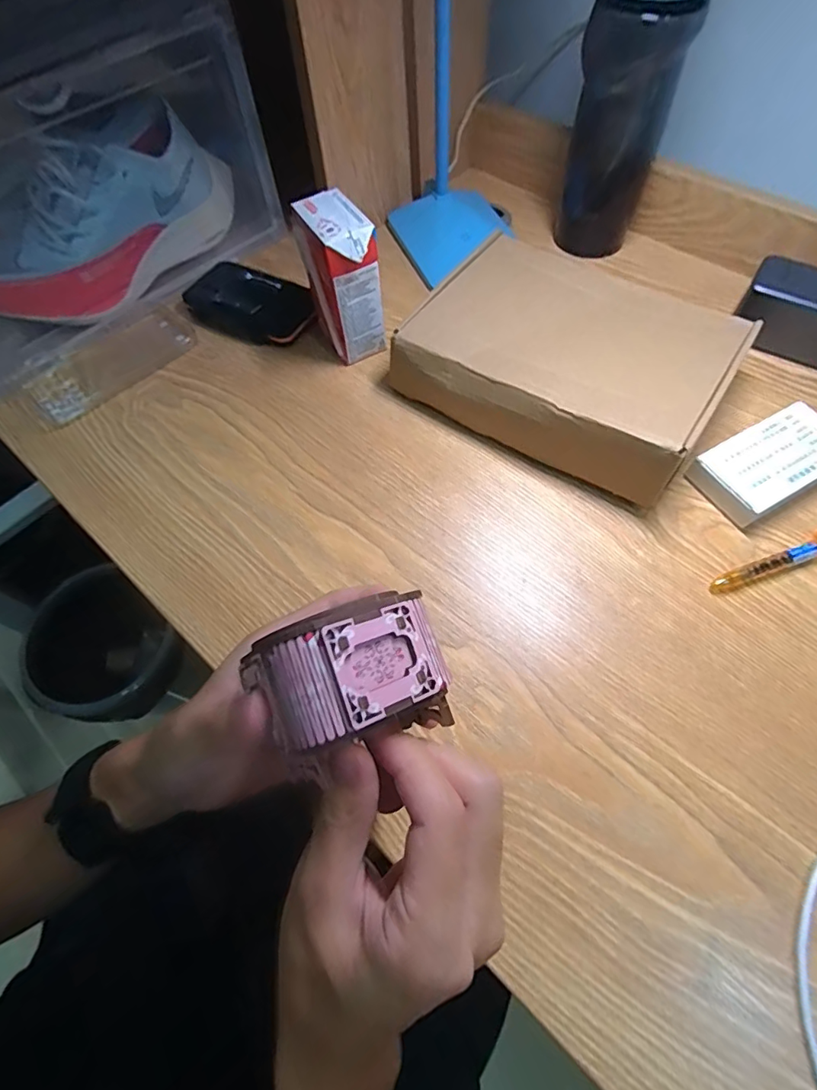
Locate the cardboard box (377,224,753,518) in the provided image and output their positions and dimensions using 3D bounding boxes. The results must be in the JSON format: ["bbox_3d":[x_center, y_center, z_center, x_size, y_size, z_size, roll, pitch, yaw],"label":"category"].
[{"bbox_3d":[0.126,-0.154,0.392,0.228,0.056,0.187,30,67,17],"label":"cardboard box"}]

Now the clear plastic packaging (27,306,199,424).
[{"bbox_3d":[-0.262,-0.164,0.440,0.072,0.005,0.142,40,71,20],"label":"clear plastic packaging"}]

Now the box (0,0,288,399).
[{"bbox_3d":[-0.307,-0.316,0.424,0.218,0.170,0.316,39,70,20],"label":"box"}]

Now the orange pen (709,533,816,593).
[{"bbox_3d":[0.262,0.003,0.330,0.135,0.012,0.018,-18,63,-7],"label":"orange pen"}]

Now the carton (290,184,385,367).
[{"bbox_3d":[-0.055,-0.213,0.405,0.045,0.110,0.062,-26,64,-11],"label":"carton"}]

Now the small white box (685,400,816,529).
[{"bbox_3d":[0.264,-0.059,0.357,0.107,0.022,0.057,-27,64,-12],"label":"small white box"}]

